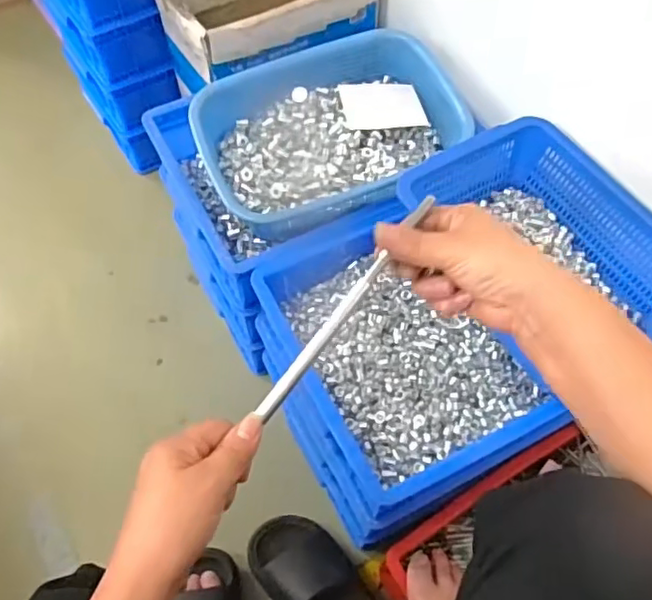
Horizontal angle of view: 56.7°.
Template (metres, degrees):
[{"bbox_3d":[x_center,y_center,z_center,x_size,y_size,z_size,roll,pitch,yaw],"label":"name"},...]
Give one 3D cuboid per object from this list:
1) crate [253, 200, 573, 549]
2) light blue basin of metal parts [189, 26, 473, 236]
[{"bbox_3d":[0.066,0.074,0.713,0.216,0.107,0.319,-26,63,-16],"label":"crate"},{"bbox_3d":[-0.003,-0.234,0.809,0.323,0.099,0.247,-19,62,-12],"label":"light blue basin of metal parts"}]

